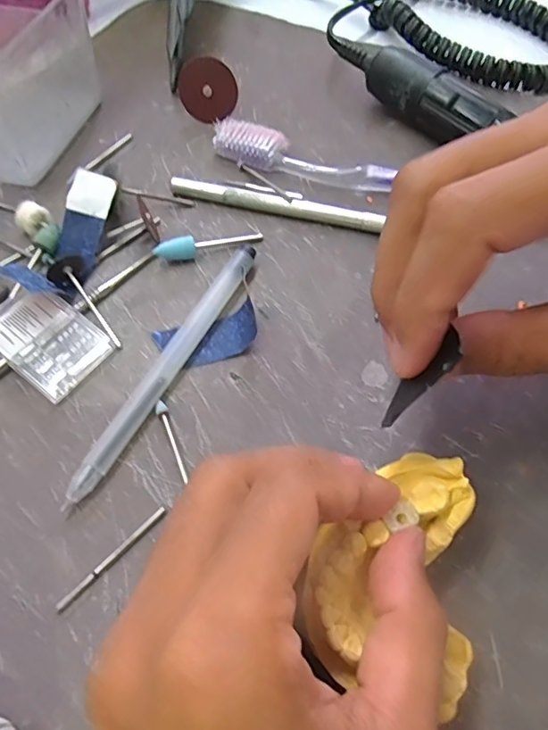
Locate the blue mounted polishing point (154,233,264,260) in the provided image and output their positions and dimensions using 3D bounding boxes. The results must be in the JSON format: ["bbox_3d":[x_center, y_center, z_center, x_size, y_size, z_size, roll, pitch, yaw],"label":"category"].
[{"bbox_3d":[-0.029,-0.056,0.236,0.049,0.010,0.008,-19,61,-10],"label":"blue mounted polishing point"}]

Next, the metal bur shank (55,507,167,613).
[{"bbox_3d":[-0.053,0.063,0.170,0.004,0.004,0.043,39,67,21],"label":"metal bur shank"}]

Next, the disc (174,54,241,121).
[{"bbox_3d":[-0.036,-0.148,0.278,0.032,0.031,0.004,-27,16,23],"label":"disc"}]

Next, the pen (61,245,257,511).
[{"bbox_3d":[-0.042,-0.002,0.205,0.012,0.010,0.124,24,63,15],"label":"pen"}]

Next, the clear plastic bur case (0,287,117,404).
[{"bbox_3d":[-0.093,-0.011,0.209,0.045,0.012,0.033,34,66,19],"label":"clear plastic bur case"}]

